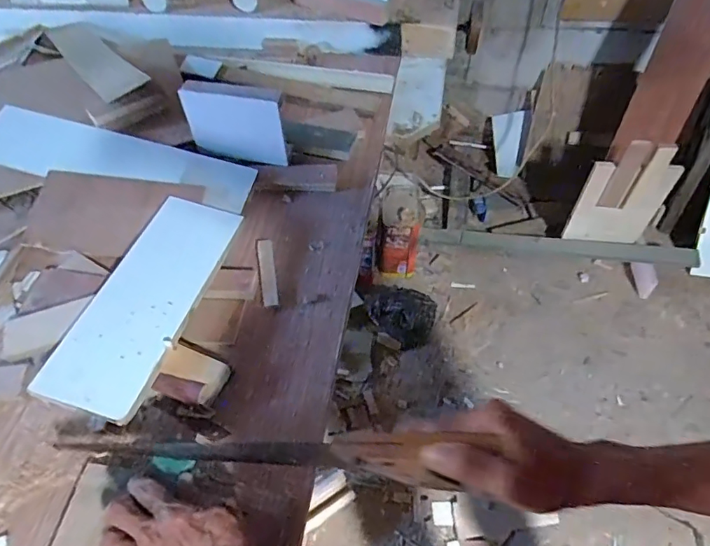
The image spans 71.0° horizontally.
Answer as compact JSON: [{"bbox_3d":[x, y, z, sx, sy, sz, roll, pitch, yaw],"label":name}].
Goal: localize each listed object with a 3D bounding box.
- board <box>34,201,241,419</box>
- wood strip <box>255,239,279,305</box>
[{"bbox_3d":[-0.248,0.024,0.600,0.114,0.016,0.297,14,53,3],"label":"board"},{"bbox_3d":[-0.116,-0.004,0.660,0.022,0.009,0.113,-10,53,-7],"label":"wood strip"}]

